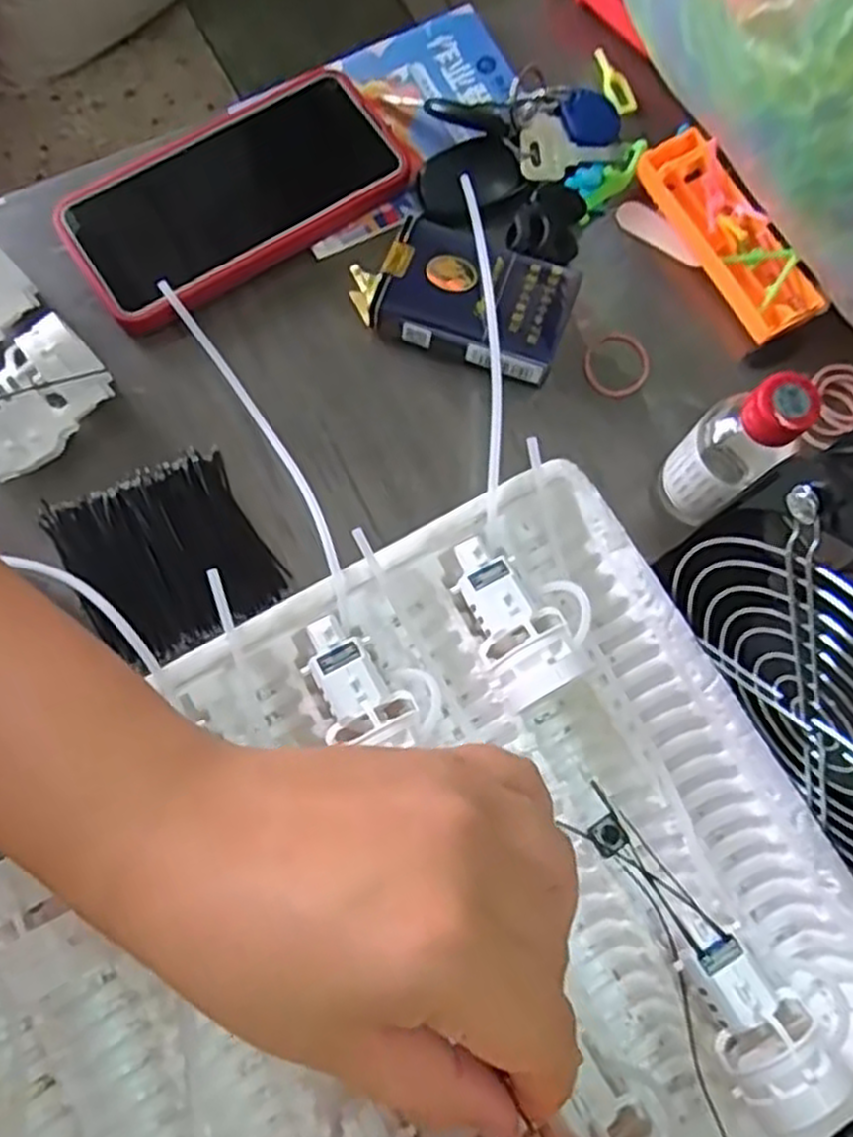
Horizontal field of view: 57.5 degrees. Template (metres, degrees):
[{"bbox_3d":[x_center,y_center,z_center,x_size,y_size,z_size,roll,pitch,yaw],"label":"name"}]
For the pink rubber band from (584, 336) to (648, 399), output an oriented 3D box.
[{"bbox_3d":[0.090,-0.096,0.370,0.032,0.005,0.031,1,81,-5],"label":"pink rubber band"}]

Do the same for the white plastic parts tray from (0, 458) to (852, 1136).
[{"bbox_3d":[-0.030,0.141,0.273,0.340,0.052,0.241,-29,78,-9],"label":"white plastic parts tray"}]

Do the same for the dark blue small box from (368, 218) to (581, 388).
[{"bbox_3d":[0.023,-0.123,0.360,0.083,0.026,0.058,19,76,3],"label":"dark blue small box"}]

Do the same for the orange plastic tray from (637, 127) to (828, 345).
[{"bbox_3d":[0.146,-0.161,0.374,0.035,0.016,0.108,-30,78,-9],"label":"orange plastic tray"}]

